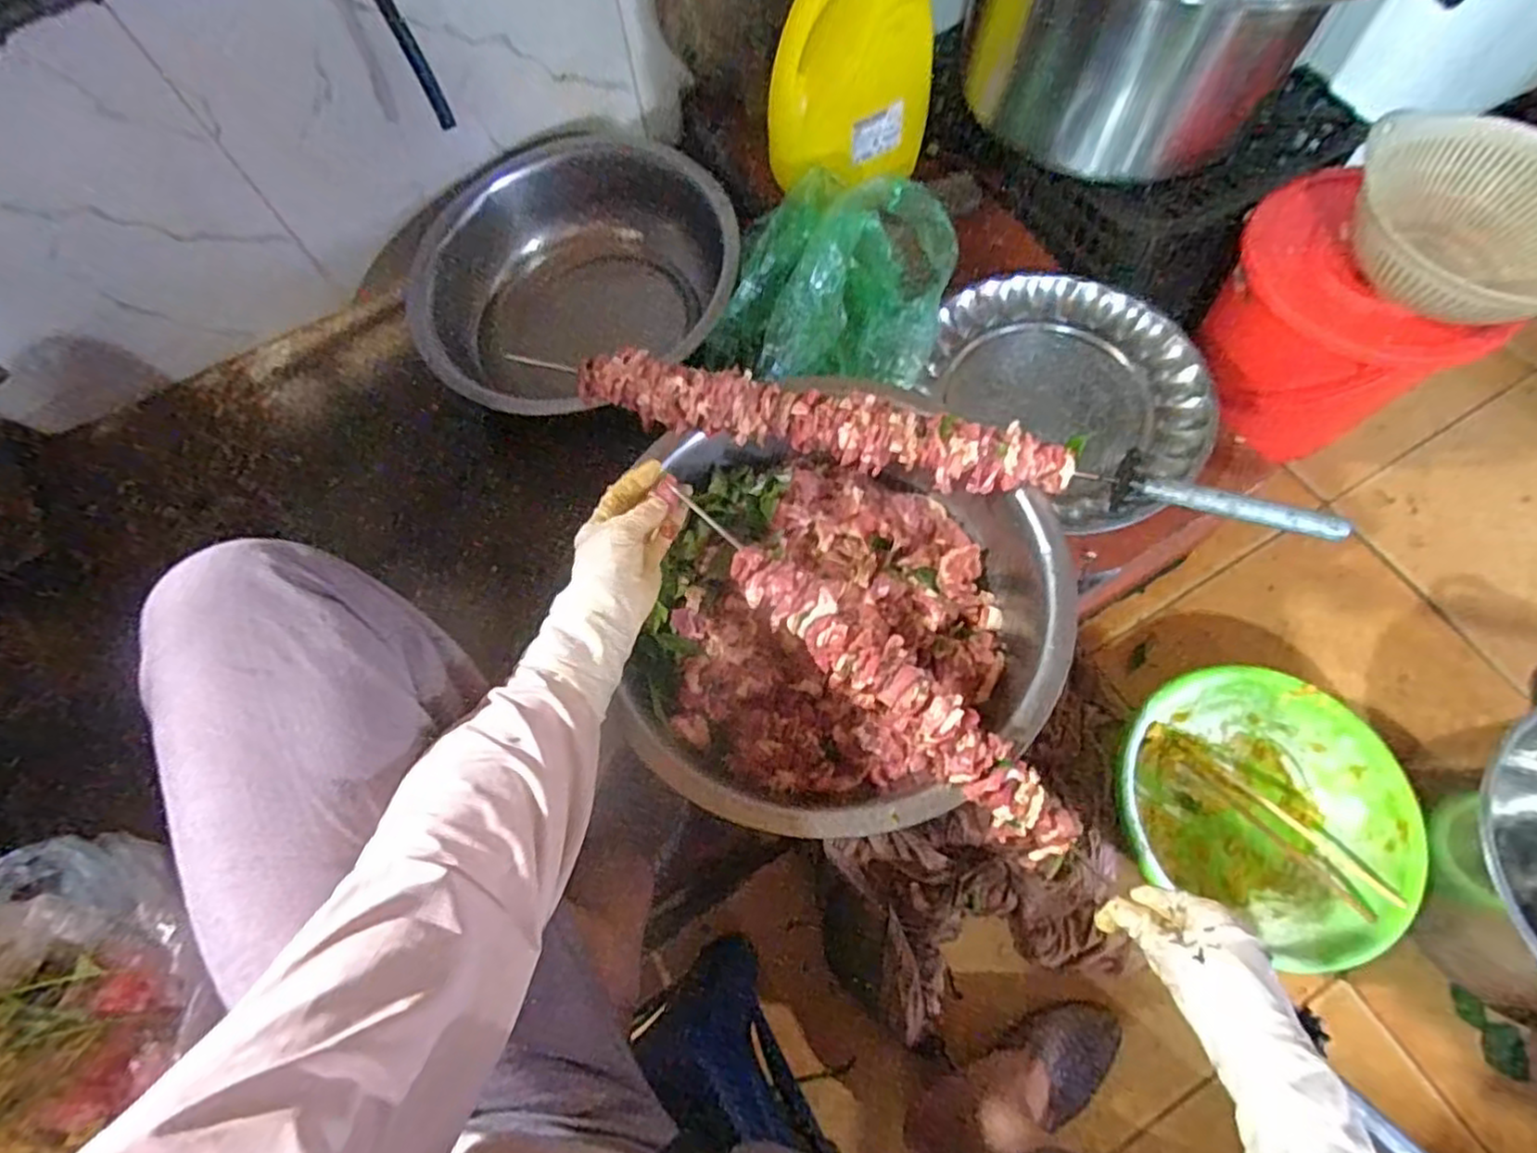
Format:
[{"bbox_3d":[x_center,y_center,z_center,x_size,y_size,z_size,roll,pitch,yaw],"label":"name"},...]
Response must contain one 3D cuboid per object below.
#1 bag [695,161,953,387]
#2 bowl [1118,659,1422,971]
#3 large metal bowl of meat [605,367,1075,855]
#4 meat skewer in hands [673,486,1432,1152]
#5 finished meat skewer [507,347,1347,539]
[{"bbox_3d":[0.079,-0.333,0.810,0.243,0.079,0.280,18,69,9],"label":"bag"},{"bbox_3d":[0.512,0.241,0.754,0.275,0.102,0.254,-1,68,2],"label":"bowl"},{"bbox_3d":[0.070,0.043,0.644,0.356,0.103,0.362,-1,68,2],"label":"large metal bowl of meat"},{"bbox_3d":[0.212,0.198,0.509,0.669,0.035,0.062,42,75,9],"label":"meat skewer in hands"},{"bbox_3d":[0.132,-0.118,0.635,0.685,0.043,0.067,15,69,8],"label":"finished meat skewer"}]

